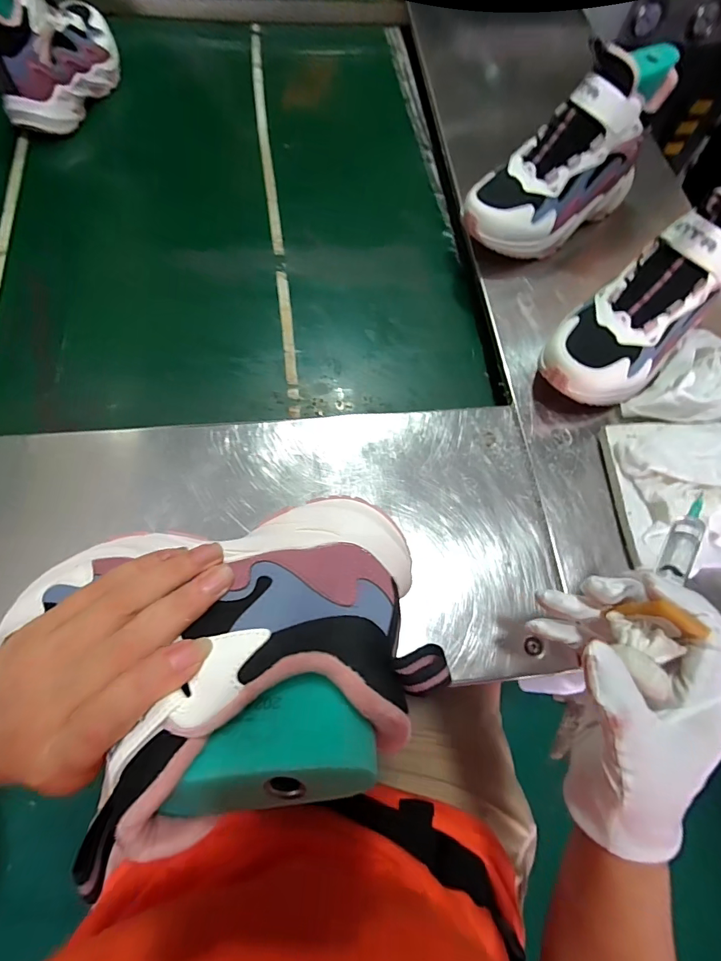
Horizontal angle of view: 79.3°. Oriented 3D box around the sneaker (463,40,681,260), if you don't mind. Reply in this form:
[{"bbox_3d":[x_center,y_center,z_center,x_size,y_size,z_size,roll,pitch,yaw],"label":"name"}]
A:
[{"bbox_3d":[0.212,-0.333,0.446,0.201,0.132,0.097,-41,73,-19],"label":"sneaker"}]

